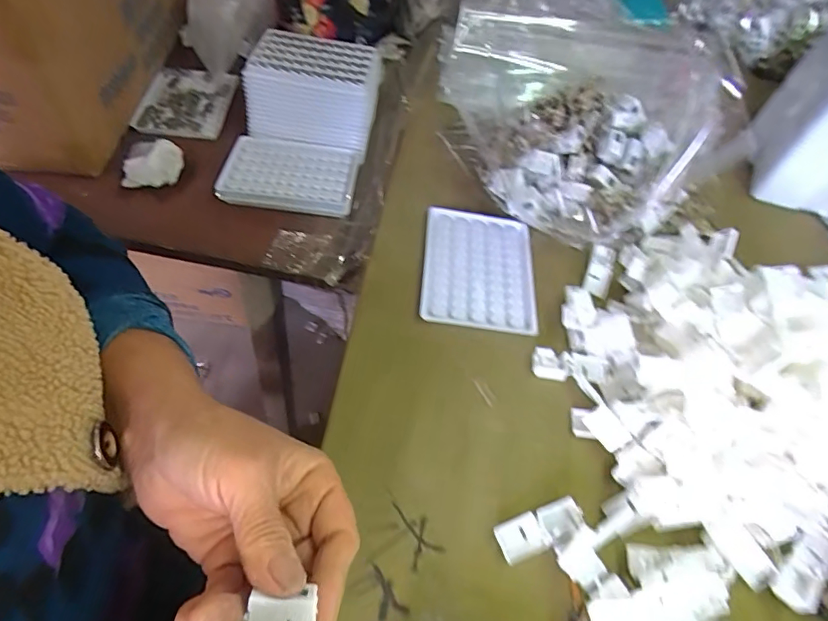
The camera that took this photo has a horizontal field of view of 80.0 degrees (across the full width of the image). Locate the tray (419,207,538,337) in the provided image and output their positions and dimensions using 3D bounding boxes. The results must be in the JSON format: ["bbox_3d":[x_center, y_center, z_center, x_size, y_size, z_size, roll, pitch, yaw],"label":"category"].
[{"bbox_3d":[0.055,-0.037,0.423,0.093,0.014,0.121,6,52,0],"label":"tray"}]

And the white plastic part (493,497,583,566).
[{"bbox_3d":[0.077,0.134,0.300,0.054,0.009,0.022,-14,54,-16],"label":"white plastic part"}]

